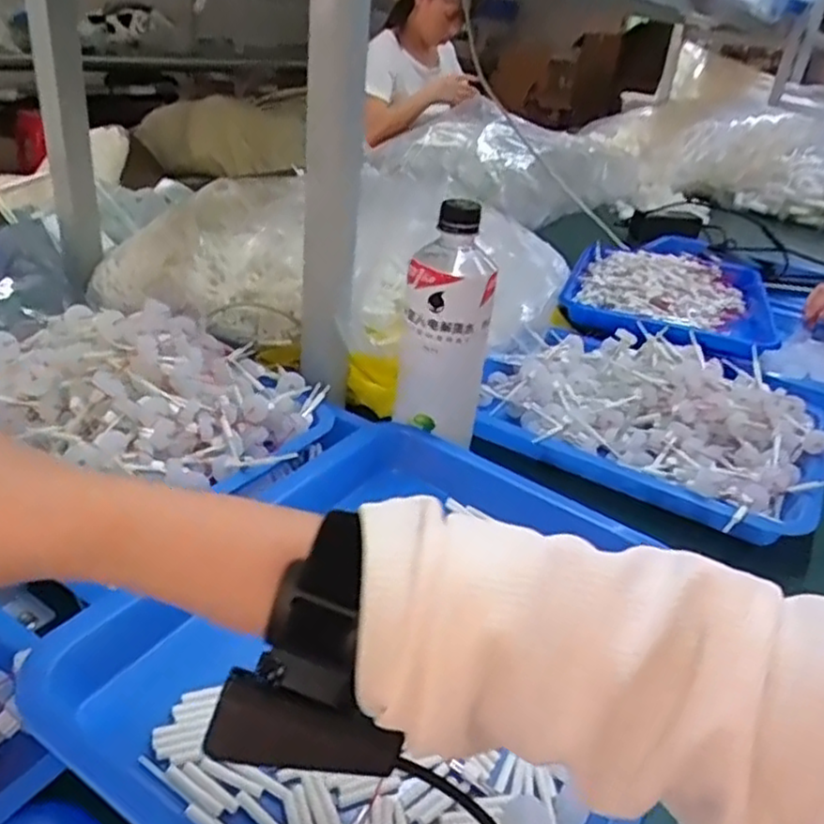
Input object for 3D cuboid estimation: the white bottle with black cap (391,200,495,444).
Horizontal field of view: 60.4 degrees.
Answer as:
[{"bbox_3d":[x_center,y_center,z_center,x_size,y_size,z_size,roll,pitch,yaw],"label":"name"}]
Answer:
[{"bbox_3d":[0.025,-0.059,0.542,0.065,0.186,0.057,5,28,-4],"label":"white bottle with black cap"}]

